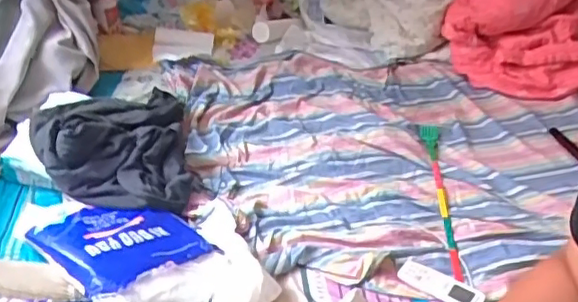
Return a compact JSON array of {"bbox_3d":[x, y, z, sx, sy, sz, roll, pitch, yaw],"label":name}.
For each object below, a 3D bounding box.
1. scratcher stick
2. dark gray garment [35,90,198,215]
[{"bbox_3d":[0.345,0.089,1.350,0.045,0.020,0.559,1,36,3],"label":"scratcher stick"},{"bbox_3d":[-0.417,-0.036,1.394,0.335,0.149,0.486,-9,37,-10],"label":"dark gray garment"}]

